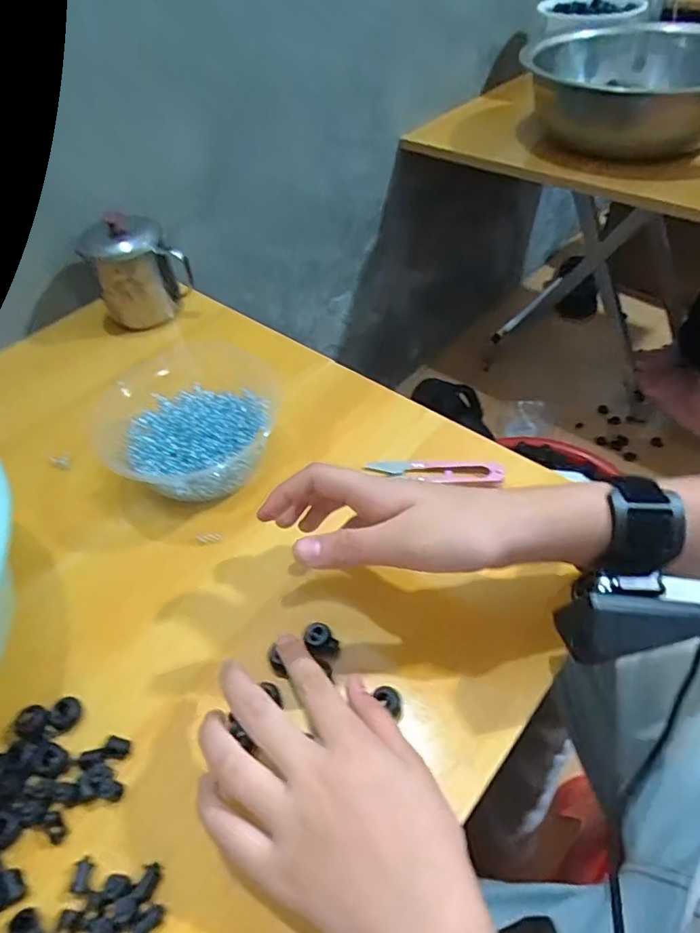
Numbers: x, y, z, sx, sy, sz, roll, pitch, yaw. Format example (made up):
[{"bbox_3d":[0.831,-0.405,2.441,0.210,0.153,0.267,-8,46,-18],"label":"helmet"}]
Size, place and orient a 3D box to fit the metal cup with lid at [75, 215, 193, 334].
[{"bbox_3d":[-0.210,-0.191,0.541,0.082,0.094,0.067,-35,55,-23],"label":"metal cup with lid"}]

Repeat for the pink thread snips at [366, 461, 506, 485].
[{"bbox_3d":[0.064,0.004,0.412,0.100,0.010,0.021,4,50,9],"label":"pink thread snips"}]

